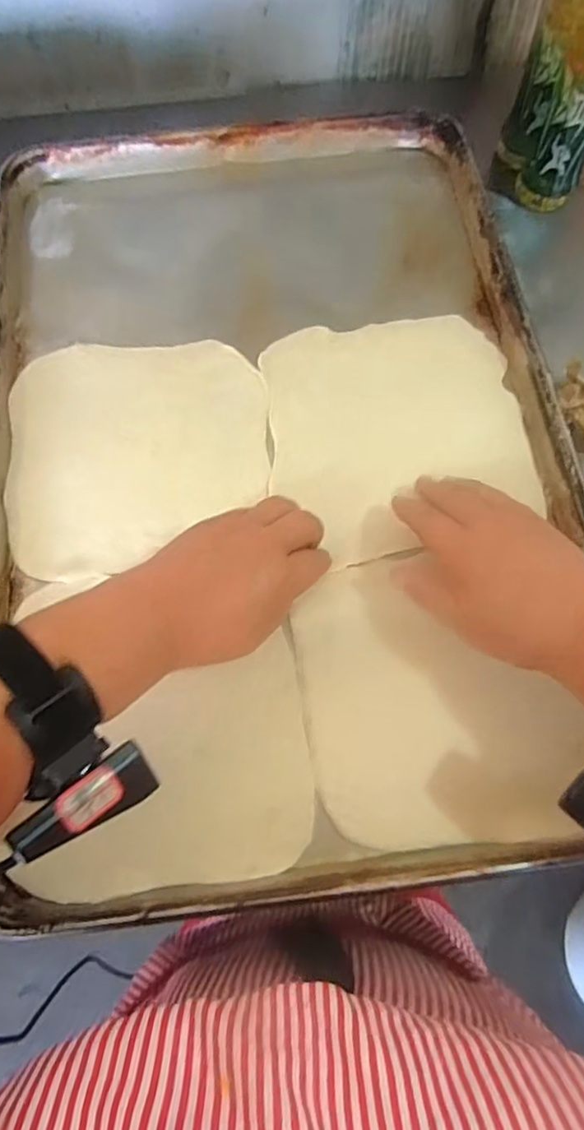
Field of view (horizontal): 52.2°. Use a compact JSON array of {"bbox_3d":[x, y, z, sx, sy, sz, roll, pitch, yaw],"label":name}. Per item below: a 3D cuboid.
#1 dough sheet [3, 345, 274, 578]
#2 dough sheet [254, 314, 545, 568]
[{"bbox_3d":[-0.112,-0.084,0.433,0.185,0.009,0.182,-5,69,-2],"label":"dough sheet"},{"bbox_3d":[0.079,-0.098,0.441,0.184,0.010,0.189,-6,69,-2],"label":"dough sheet"}]

